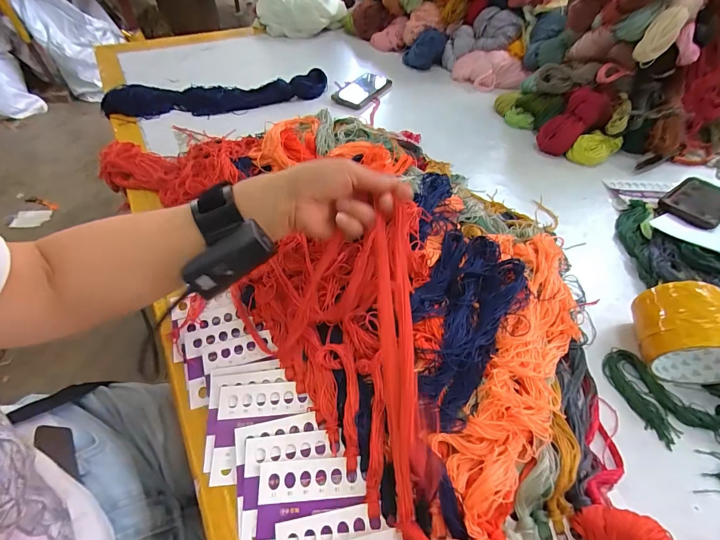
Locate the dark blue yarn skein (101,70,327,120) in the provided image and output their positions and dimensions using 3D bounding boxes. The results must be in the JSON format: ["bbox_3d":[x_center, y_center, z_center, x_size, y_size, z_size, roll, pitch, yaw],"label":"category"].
[{"bbox_3d":[-0.290,-0.365,0.729,0.447,0.038,0.091,-8,51,-9],"label":"dark blue yarn skein"}]

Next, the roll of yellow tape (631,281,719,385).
[{"bbox_3d":[0.347,0.064,0.372,0.090,0.081,0.080,10,51,7],"label":"roll of yellow tape"}]

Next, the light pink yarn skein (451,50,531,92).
[{"bbox_3d":[0.304,-0.463,0.818,0.176,0.063,0.076,20,53,14],"label":"light pink yarn skein"}]

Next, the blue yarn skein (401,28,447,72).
[{"bbox_3d":[0.162,-0.544,0.861,0.102,0.072,0.059,2,51,0],"label":"blue yarn skein"}]

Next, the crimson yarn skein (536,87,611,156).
[{"bbox_3d":[0.397,-0.270,0.651,0.086,0.094,0.101,37,57,24],"label":"crimson yarn skein"}]

